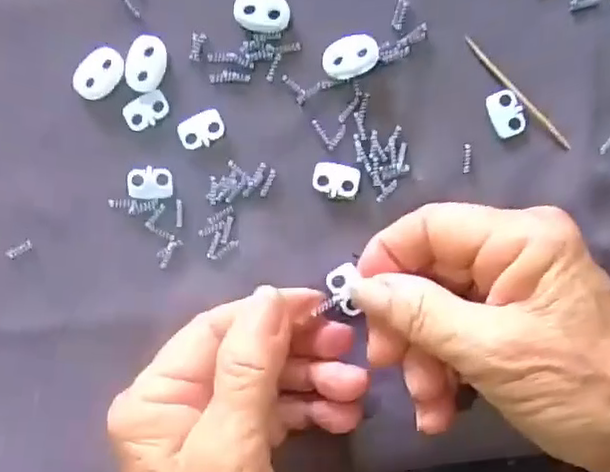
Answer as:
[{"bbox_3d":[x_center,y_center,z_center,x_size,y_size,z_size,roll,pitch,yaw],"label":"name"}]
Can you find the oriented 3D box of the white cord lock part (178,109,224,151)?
[{"bbox_3d":[-0.042,-0.044,0.270,0.019,0.004,0.013,-20,91,1],"label":"white cord lock part"}]

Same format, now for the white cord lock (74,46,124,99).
[{"bbox_3d":[-0.084,-0.066,0.269,0.016,0.004,0.023,40,91,-1],"label":"white cord lock"}]

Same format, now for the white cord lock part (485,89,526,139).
[{"bbox_3d":[0.082,-0.049,0.266,0.014,0.004,0.019,-16,91,1],"label":"white cord lock part"}]

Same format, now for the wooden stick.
[{"bbox_3d":[0.086,-0.058,0.266,0.004,0.004,0.059,-43,91,1],"label":"wooden stick"}]

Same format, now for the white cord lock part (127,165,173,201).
[{"bbox_3d":[-0.064,-0.022,0.271,0.018,0.004,0.013,5,91,0],"label":"white cord lock part"}]

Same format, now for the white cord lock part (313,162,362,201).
[{"bbox_3d":[0.013,-0.022,0.269,0.019,0.004,0.014,8,92,0],"label":"white cord lock part"}]

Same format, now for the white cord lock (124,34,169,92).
[{"bbox_3d":[-0.065,-0.070,0.269,0.015,0.004,0.022,18,92,0],"label":"white cord lock"}]

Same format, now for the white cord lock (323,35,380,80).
[{"bbox_3d":[0.018,-0.072,0.264,0.022,0.004,0.015,-14,99,14],"label":"white cord lock"}]

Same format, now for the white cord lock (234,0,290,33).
[{"bbox_3d":[-0.017,-0.091,0.267,0.022,0.004,0.015,7,91,0],"label":"white cord lock"}]

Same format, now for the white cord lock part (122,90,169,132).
[{"bbox_3d":[-0.065,-0.051,0.269,0.018,0.004,0.013,-23,91,1],"label":"white cord lock part"}]

